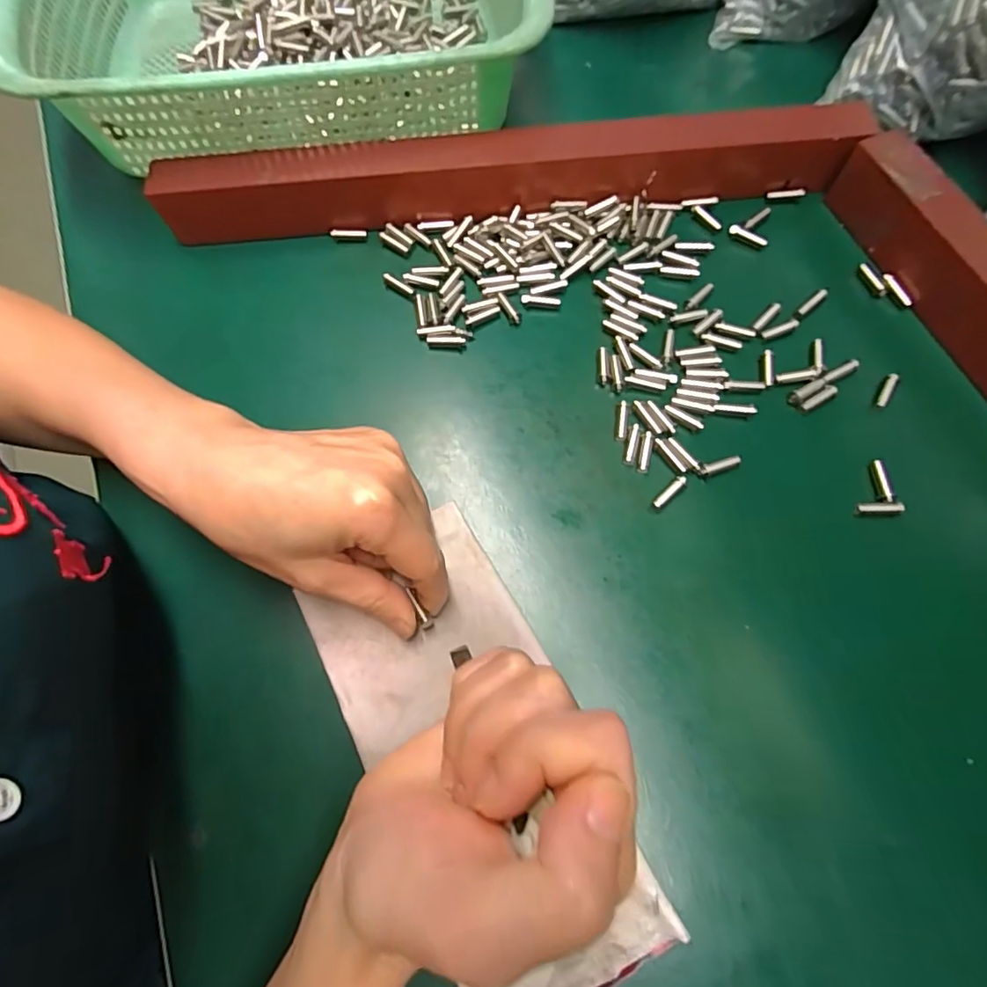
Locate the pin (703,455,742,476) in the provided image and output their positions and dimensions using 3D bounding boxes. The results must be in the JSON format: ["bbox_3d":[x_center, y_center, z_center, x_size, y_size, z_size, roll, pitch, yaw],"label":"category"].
[{"bbox_3d":[0.112,-0.014,0.266,0.021,0.006,0.005,-18,72,-5],"label":"pin"}]

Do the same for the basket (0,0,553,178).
[{"bbox_3d":[-0.121,-0.296,0.331,0.295,0.079,0.220,-7,71,-1],"label":"basket"}]

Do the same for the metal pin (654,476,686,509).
[{"bbox_3d":[0.086,0.000,0.264,0.020,0.005,0.005,-41,75,-12],"label":"metal pin"}]

